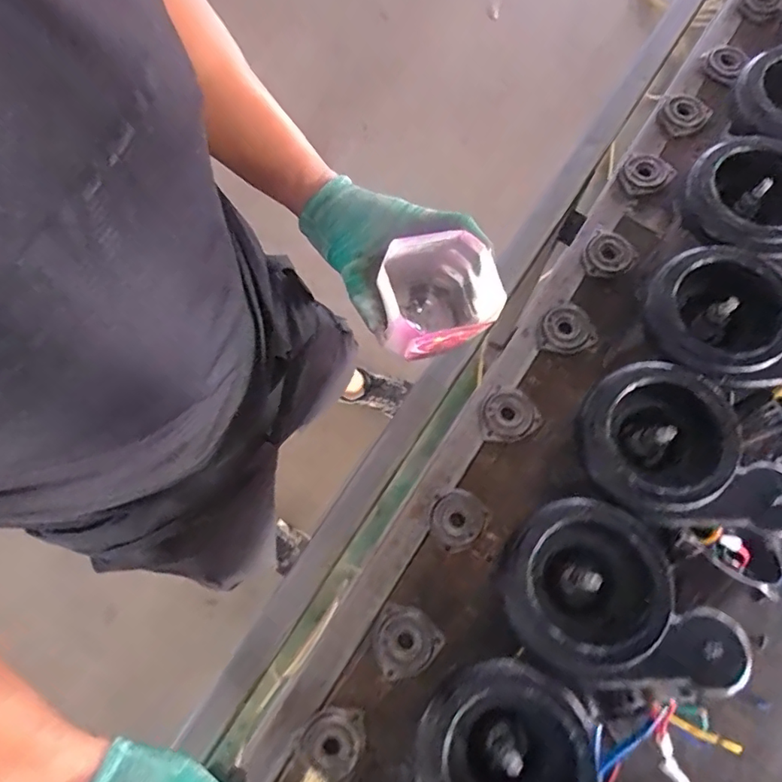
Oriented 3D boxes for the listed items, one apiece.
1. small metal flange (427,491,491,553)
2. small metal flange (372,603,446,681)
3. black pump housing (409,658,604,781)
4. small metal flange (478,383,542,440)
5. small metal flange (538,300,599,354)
[{"bbox_3d":[0.071,0.137,0.561,0.060,0.017,0.058,0,73,1],"label":"small metal flange"},{"bbox_3d":[0.012,0.253,0.528,0.066,0.023,0.065,0,73,1],"label":"small metal flange"},{"bbox_3d":[0.099,0.261,0.349,0.166,0.043,0.117,26,75,9],"label":"black pump housing"},{"bbox_3d":[0.135,0.026,0.595,0.066,0.012,0.061,1,73,2],"label":"small metal flange"},{"bbox_3d":[0.214,-0.078,0.626,0.065,0.017,0.063,11,73,5],"label":"small metal flange"}]

